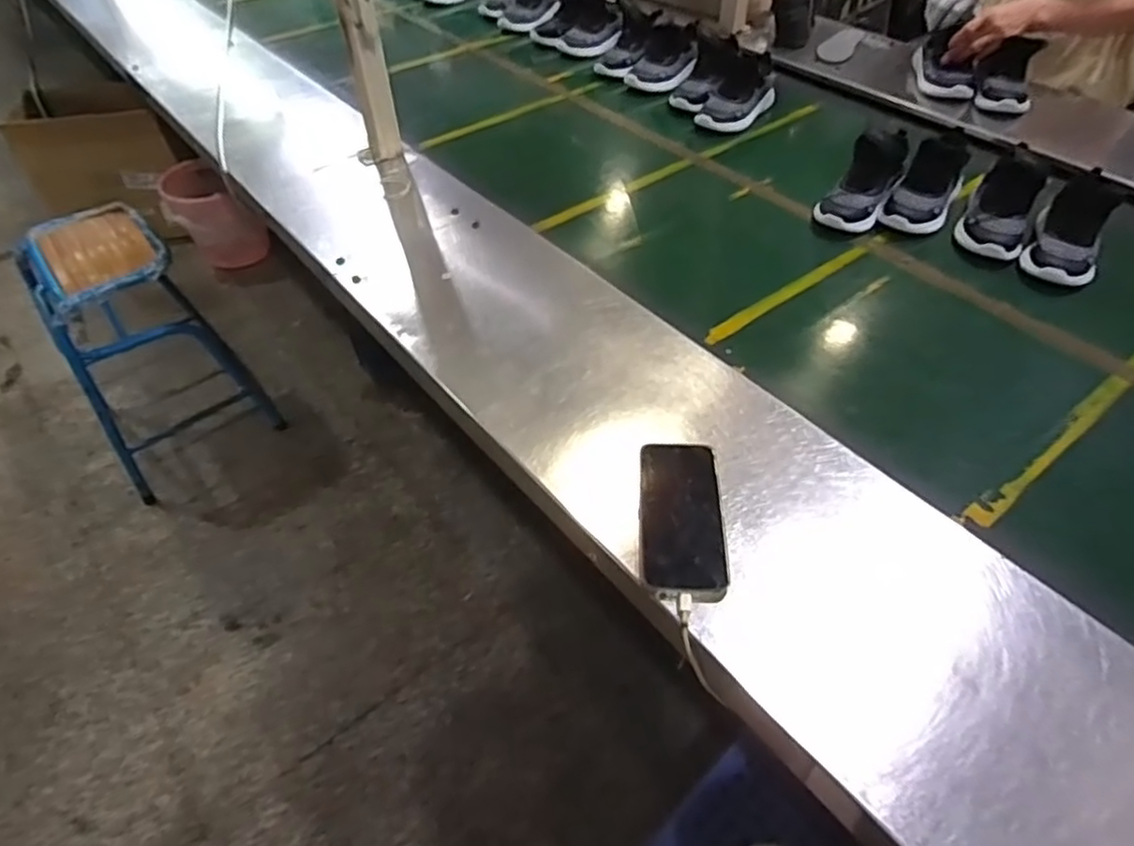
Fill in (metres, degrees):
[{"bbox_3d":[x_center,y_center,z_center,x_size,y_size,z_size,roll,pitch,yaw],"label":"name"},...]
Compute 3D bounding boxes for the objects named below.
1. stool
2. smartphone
[{"bbox_3d":[-0.889,-0.165,1.445,0.326,0.488,0.325,-29,54,-22],"label":"stool"},{"bbox_3d":[0.108,0.086,0.631,0.078,0.013,0.164,1,48,3],"label":"smartphone"}]

